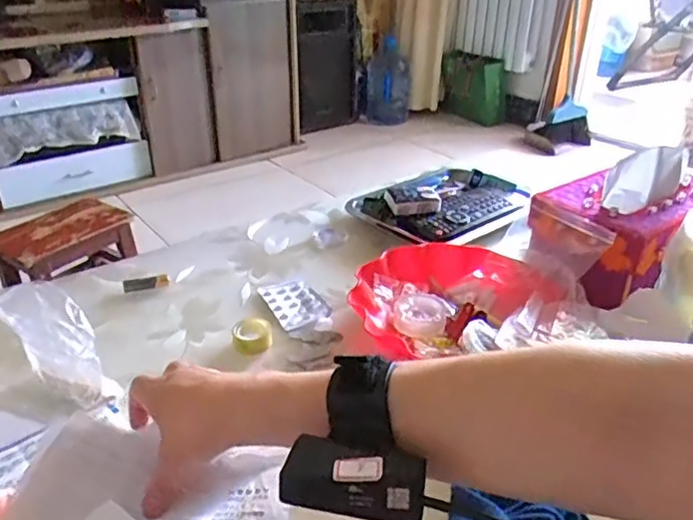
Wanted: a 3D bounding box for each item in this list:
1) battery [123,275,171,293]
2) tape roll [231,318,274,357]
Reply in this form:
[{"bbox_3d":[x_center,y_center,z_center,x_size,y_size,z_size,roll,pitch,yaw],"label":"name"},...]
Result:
[{"bbox_3d":[-0.222,0.025,0.661,0.050,0.012,0.013,-7,31,-16],"label":"battery"},{"bbox_3d":[-0.089,0.071,0.571,0.036,0.021,0.038,1,30,-1],"label":"tape roll"}]

